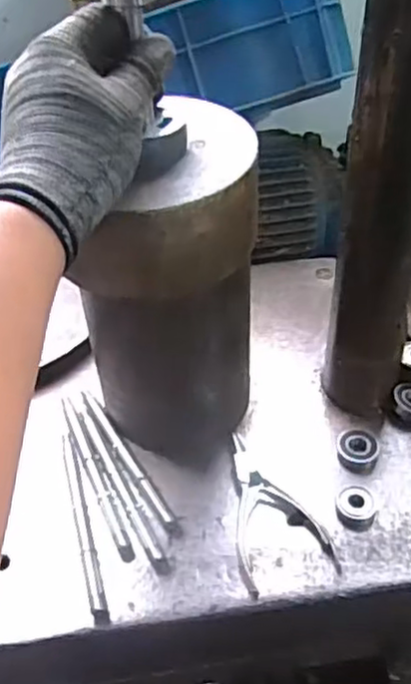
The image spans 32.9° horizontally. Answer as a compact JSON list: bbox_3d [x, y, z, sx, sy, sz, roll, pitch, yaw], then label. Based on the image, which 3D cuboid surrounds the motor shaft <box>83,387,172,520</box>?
[{"bbox_3d":[-0.069,0.092,0.585,0.010,0.006,0.156,-24,48,-20],"label":"motor shaft"}]

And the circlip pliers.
[{"bbox_3d":[0.054,0.127,0.542,0.072,0.014,0.133,-7,44,-4],"label":"circlip pliers"}]

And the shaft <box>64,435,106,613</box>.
[{"bbox_3d":[-0.097,0.135,0.544,0.010,0.007,0.158,-13,45,-10],"label":"shaft"}]

